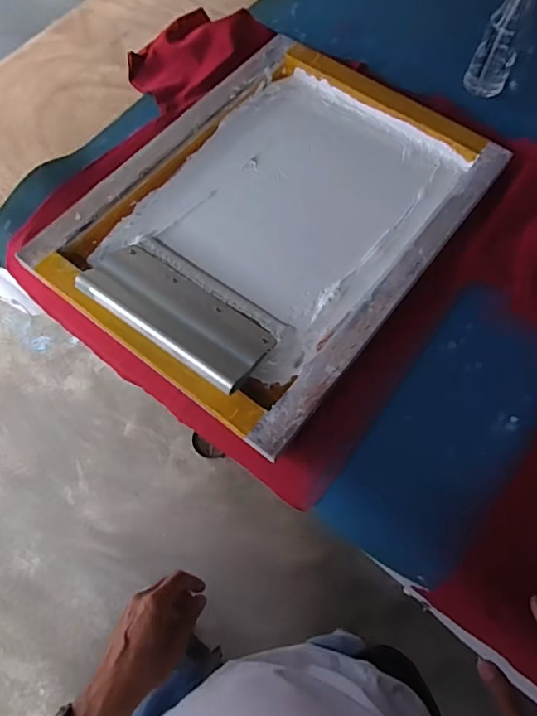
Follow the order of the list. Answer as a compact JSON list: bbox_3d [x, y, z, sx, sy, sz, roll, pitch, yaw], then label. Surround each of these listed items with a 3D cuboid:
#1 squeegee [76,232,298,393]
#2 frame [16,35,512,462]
[{"bbox_3d":[-0.111,-0.064,0.638,0.256,0.032,0.142,33,51,13],"label":"squeegee"},{"bbox_3d":[0.011,-0.236,0.718,0.484,0.059,0.617,36,71,13],"label":"frame"}]

